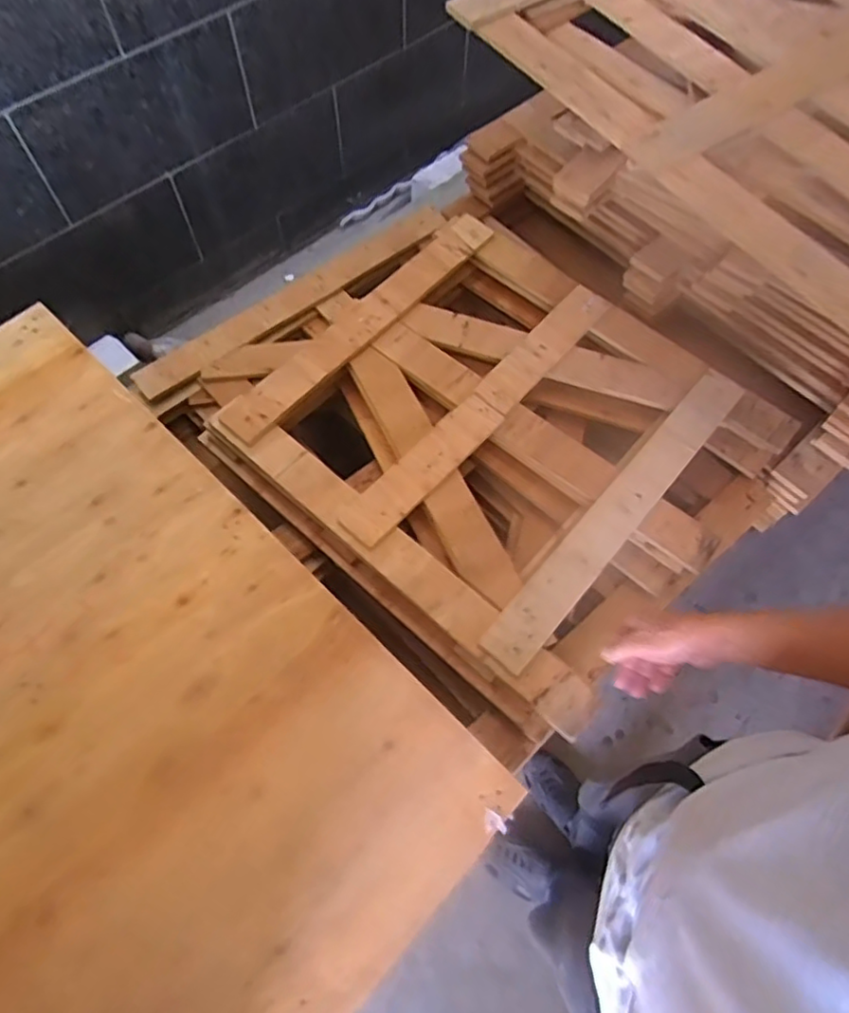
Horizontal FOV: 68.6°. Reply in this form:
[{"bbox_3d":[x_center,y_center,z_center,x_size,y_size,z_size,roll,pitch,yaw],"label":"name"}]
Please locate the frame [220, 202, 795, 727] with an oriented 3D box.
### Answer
[{"bbox_3d":[0.178,-0.174,1.145,0.799,0.059,0.804,39,70,15],"label":"frame"}]

